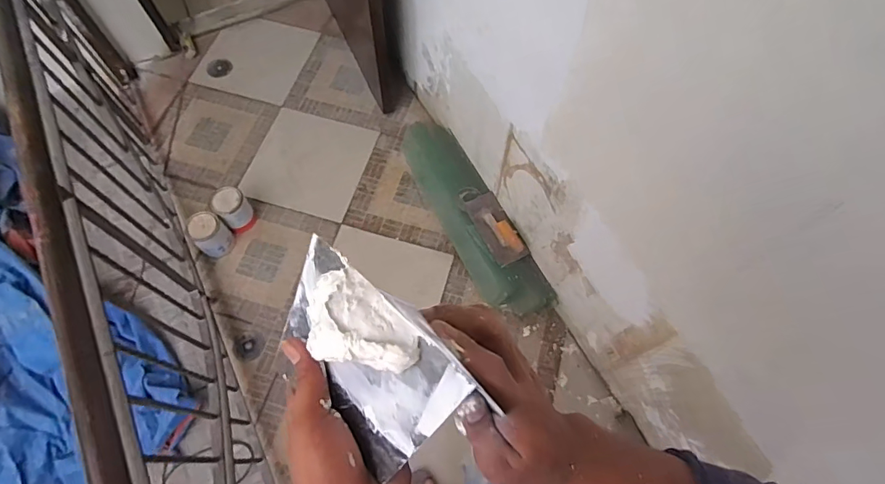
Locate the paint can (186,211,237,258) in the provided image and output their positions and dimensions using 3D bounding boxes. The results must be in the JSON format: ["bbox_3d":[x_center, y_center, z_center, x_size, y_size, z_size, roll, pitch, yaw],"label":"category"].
[{"bbox_3d":[-0.729,-0.022,1.520,0.113,0.122,0.097,42,73,15],"label":"paint can"}]

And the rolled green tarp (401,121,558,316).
[{"bbox_3d":[0.087,-0.098,1.608,0.181,0.113,0.781,-25,70,-11],"label":"rolled green tarp"}]

